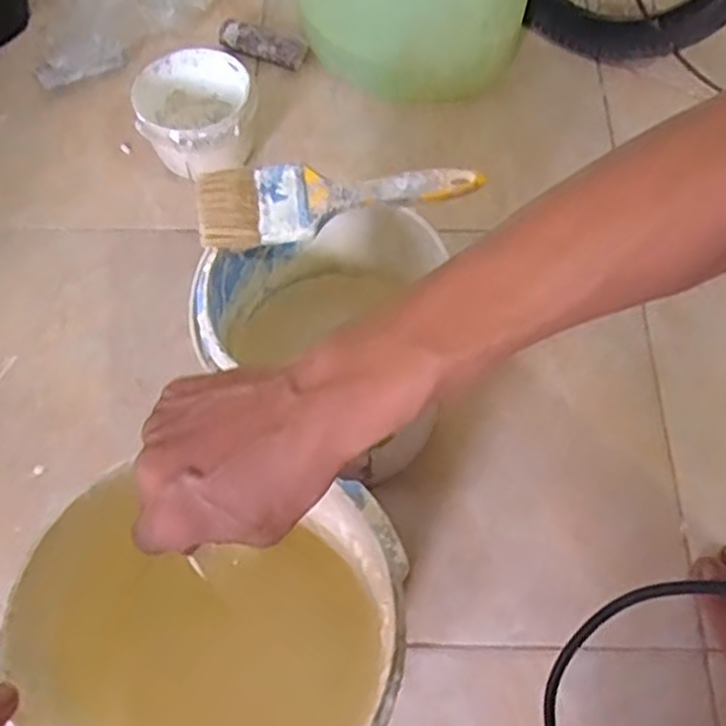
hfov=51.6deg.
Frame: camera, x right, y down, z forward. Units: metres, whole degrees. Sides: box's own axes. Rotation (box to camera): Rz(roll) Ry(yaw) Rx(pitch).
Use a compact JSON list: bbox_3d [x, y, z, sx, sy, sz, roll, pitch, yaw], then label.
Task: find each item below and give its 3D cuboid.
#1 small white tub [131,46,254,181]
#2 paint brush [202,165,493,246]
[{"bbox_3d":[-0.163,-0.239,0.763,0.115,0.083,0.125,-16,64,-7],"label":"small white tub"},{"bbox_3d":[-0.016,-0.116,0.526,0.194,0.014,0.057,-5,62,-2],"label":"paint brush"}]

